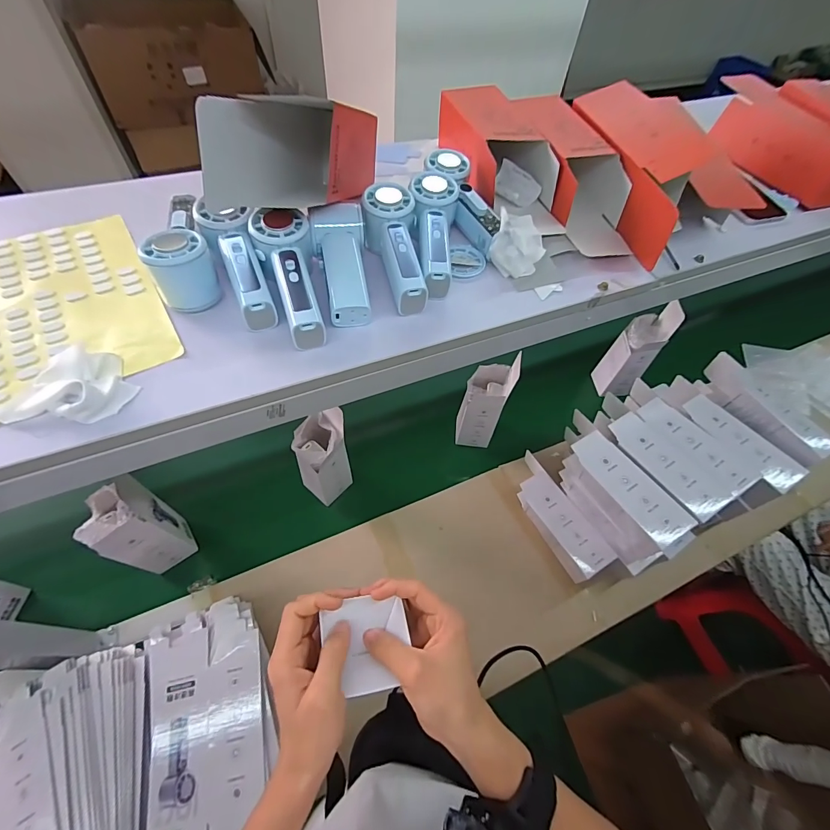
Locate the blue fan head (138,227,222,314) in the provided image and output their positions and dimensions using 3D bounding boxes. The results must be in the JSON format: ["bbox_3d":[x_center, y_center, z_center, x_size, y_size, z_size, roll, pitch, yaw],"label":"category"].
[{"bbox_3d":[-0.225,-0.138,0.387,0.056,0.063,0.044,-26,63,-20],"label":"blue fan head"}]

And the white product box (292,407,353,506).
[{"bbox_3d":[-0.164,0.076,0.717,0.066,0.219,0.079,35,61,17],"label":"white product box"}]

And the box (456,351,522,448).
[{"bbox_3d":[0.137,-0.023,0.801,0.084,0.210,0.087,15,57,5],"label":"box"}]

